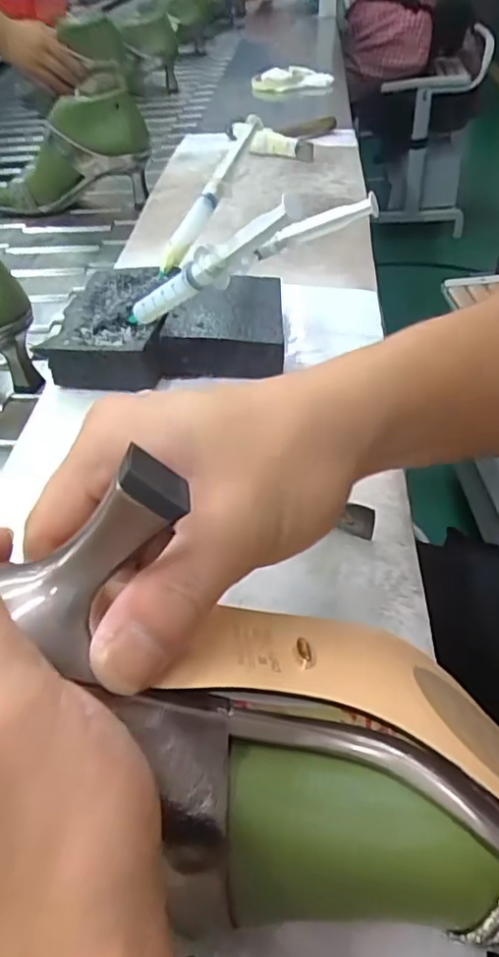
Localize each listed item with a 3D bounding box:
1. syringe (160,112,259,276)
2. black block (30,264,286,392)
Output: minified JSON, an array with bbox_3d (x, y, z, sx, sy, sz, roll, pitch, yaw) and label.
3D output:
[{"bbox_3d":[-0.031,-0.236,0.492,0.019,0.018,0.164,22,76,24],"label":"syringe"},{"bbox_3d":[-0.059,-0.119,0.448,0.166,0.034,0.117,-1,47,4],"label":"black block"}]

